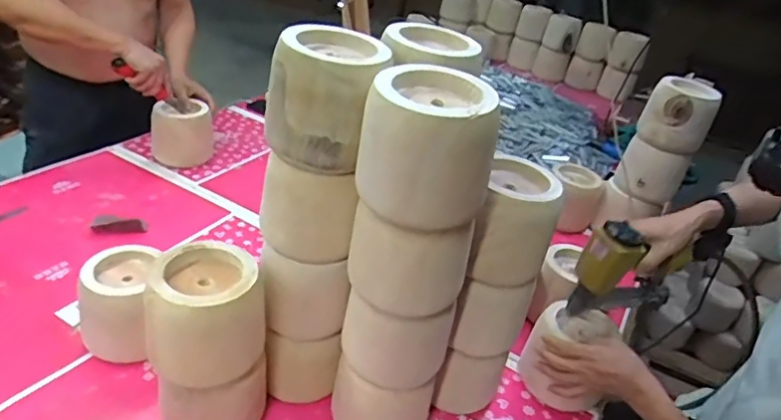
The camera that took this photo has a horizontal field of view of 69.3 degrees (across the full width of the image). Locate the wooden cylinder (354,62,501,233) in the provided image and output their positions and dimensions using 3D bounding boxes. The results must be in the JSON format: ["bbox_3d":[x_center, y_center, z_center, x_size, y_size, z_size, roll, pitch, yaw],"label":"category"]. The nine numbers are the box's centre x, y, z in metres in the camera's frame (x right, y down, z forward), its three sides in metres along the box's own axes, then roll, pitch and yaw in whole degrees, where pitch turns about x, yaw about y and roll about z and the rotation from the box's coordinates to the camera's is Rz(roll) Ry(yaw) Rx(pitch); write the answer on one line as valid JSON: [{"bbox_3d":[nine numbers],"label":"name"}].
[{"bbox_3d":[0.039,-0.065,0.571,0.126,0.124,0.115,11,31,2],"label":"wooden cylinder"}]

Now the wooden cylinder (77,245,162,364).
[{"bbox_3d":[-0.391,0.140,0.845,0.109,0.136,0.113,7,31,-4],"label":"wooden cylinder"}]

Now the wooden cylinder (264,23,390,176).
[{"bbox_3d":[-0.068,-0.125,0.631,0.125,0.125,0.107,3,32,-11],"label":"wooden cylinder"}]

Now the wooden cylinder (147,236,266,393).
[{"bbox_3d":[-0.222,0.125,0.685,0.135,0.127,0.119,-6,35,-24],"label":"wooden cylinder"}]

